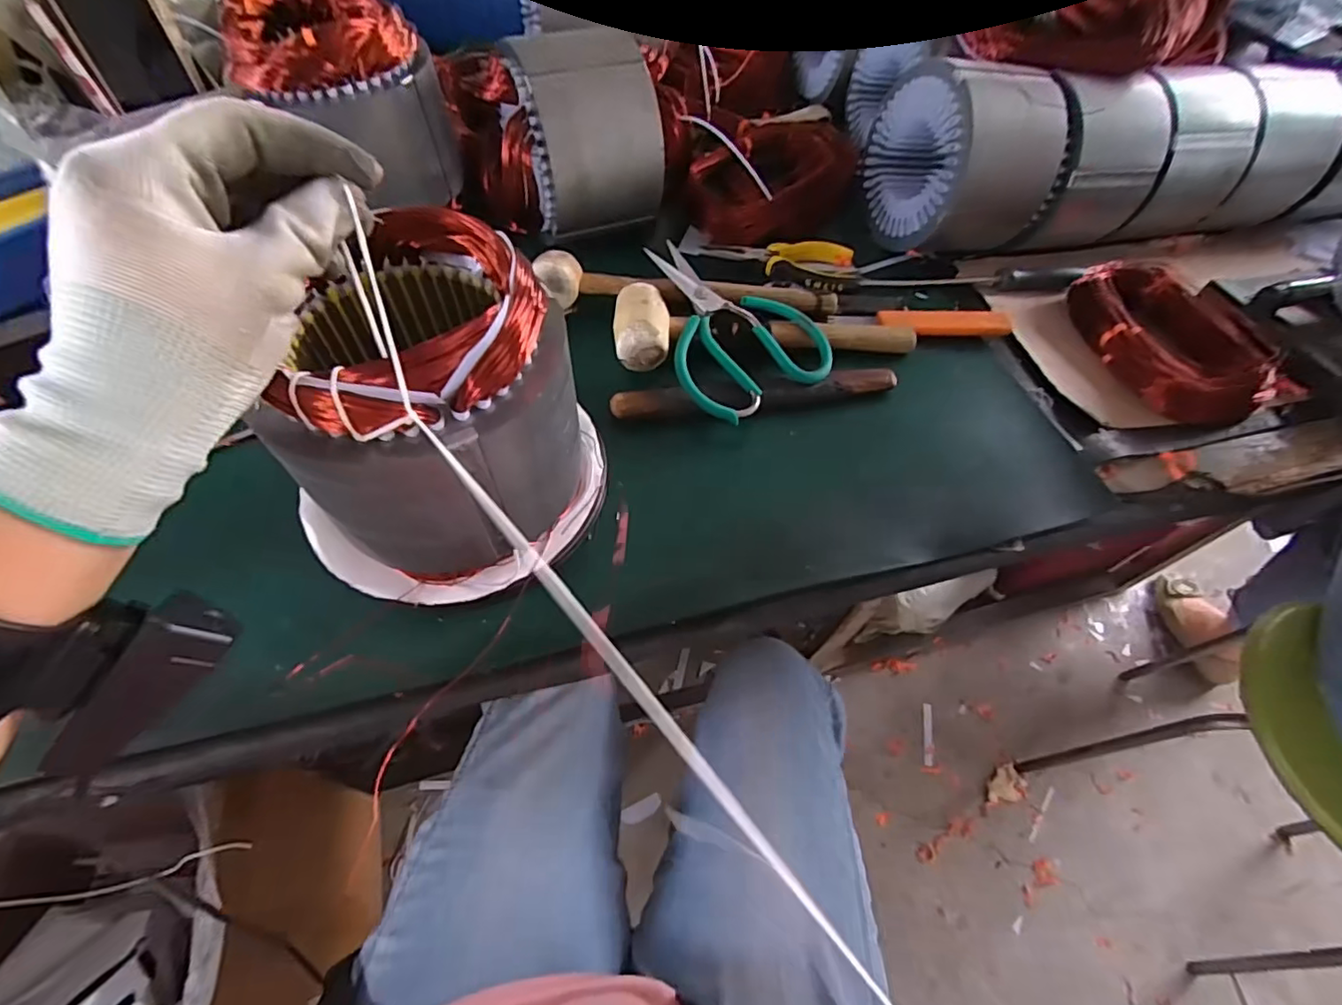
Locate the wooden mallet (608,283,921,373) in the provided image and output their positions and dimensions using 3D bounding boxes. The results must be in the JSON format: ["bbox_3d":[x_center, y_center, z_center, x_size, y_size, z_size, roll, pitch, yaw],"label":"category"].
[{"bbox_3d":[0.081,-0.148,0.493,0.258,0.050,0.077,-4,58,-6],"label":"wooden mallet"}]

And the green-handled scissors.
[{"bbox_3d":[0.039,-0.147,0.481,0.126,0.034,0.173,-29,63,-20],"label":"green-handled scissors"}]

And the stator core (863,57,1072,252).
[{"bbox_3d":[0.280,-0.335,0.571,0.125,0.131,0.138,-13,59,-11],"label":"stator core"}]

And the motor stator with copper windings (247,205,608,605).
[{"bbox_3d":[-0.131,-0.039,0.326,0.139,0.166,0.149,2,57,-2],"label":"motor stator with copper windings"}]

